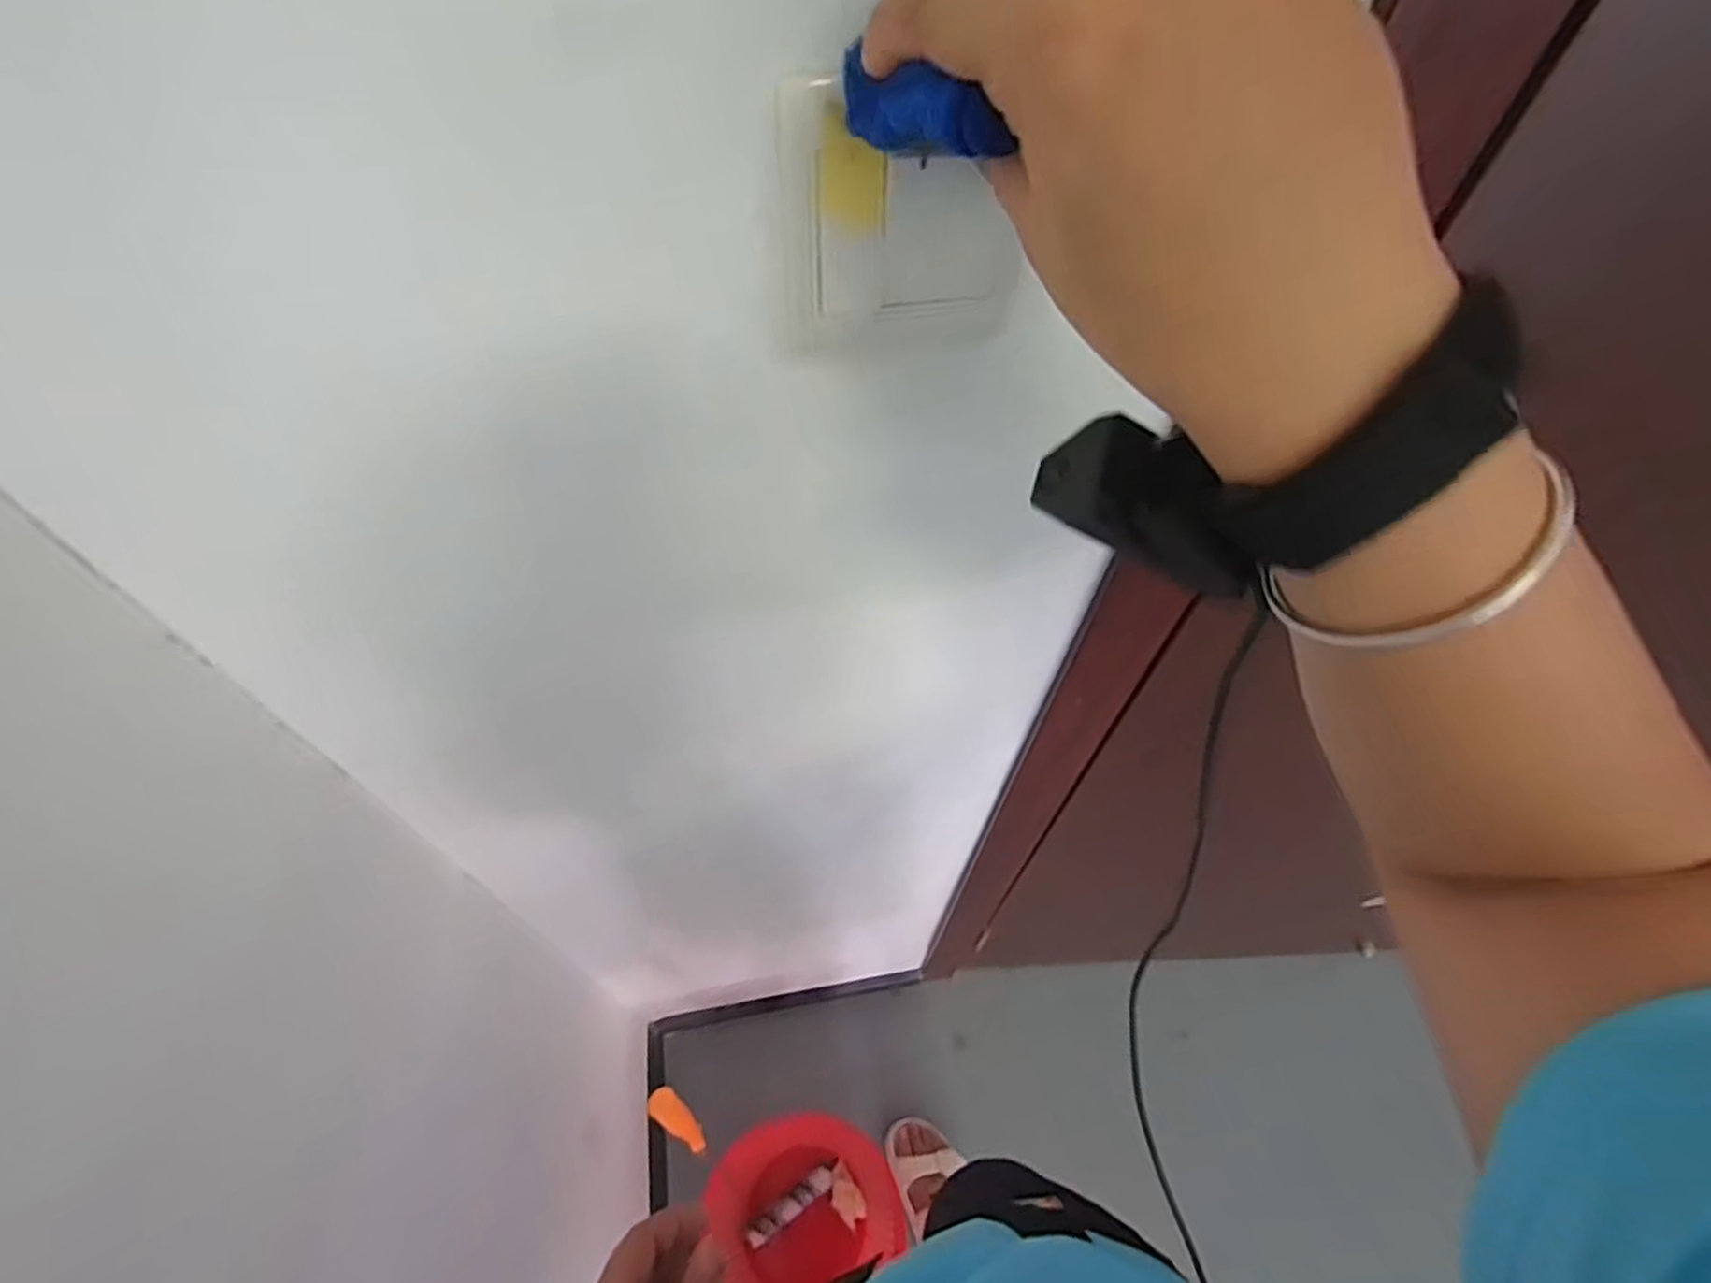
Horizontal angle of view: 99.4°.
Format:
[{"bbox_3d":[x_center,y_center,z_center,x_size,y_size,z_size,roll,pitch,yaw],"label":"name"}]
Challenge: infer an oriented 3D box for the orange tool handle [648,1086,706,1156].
[{"bbox_3d":[-0.190,0.533,0.798,0.028,0.126,0.023,-35,35,-24],"label":"orange tool handle"}]

